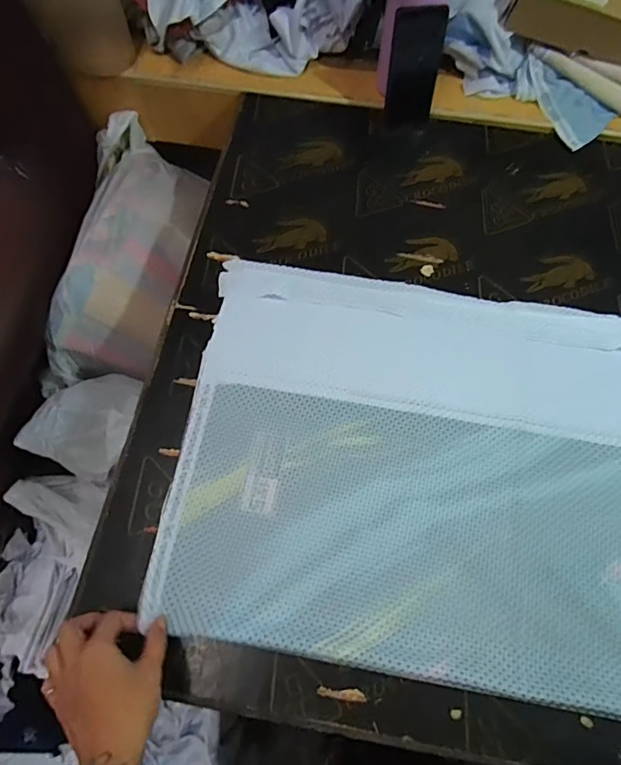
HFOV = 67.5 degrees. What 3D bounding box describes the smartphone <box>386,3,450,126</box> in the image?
[{"bbox_3d":[0.163,-0.485,0.718,0.077,0.161,0.011,-7,57,-2],"label":"smartphone"}]

